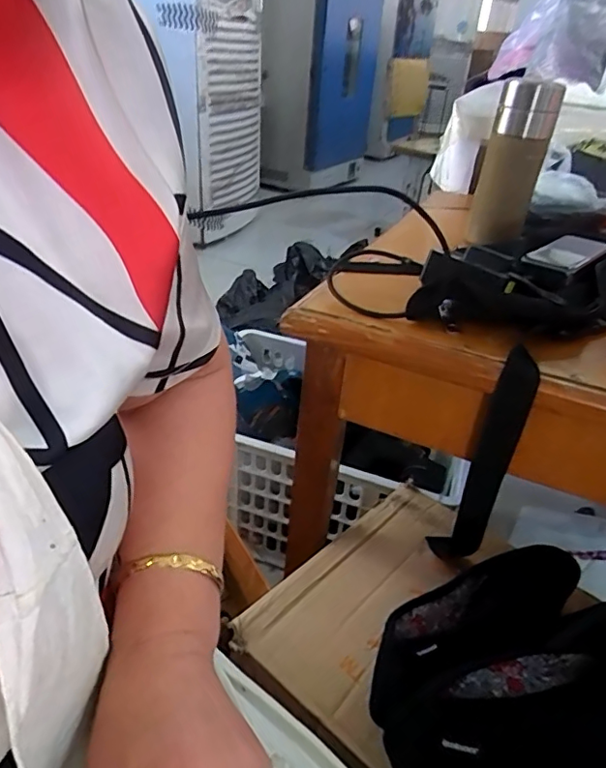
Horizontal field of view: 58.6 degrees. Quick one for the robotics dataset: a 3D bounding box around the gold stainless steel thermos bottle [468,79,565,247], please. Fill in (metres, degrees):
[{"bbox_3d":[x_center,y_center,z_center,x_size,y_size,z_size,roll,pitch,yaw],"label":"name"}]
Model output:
[{"bbox_3d":[0.253,-0.263,0.658,0.070,0.176,0.055,15,35,15],"label":"gold stainless steel thermos bottle"}]

